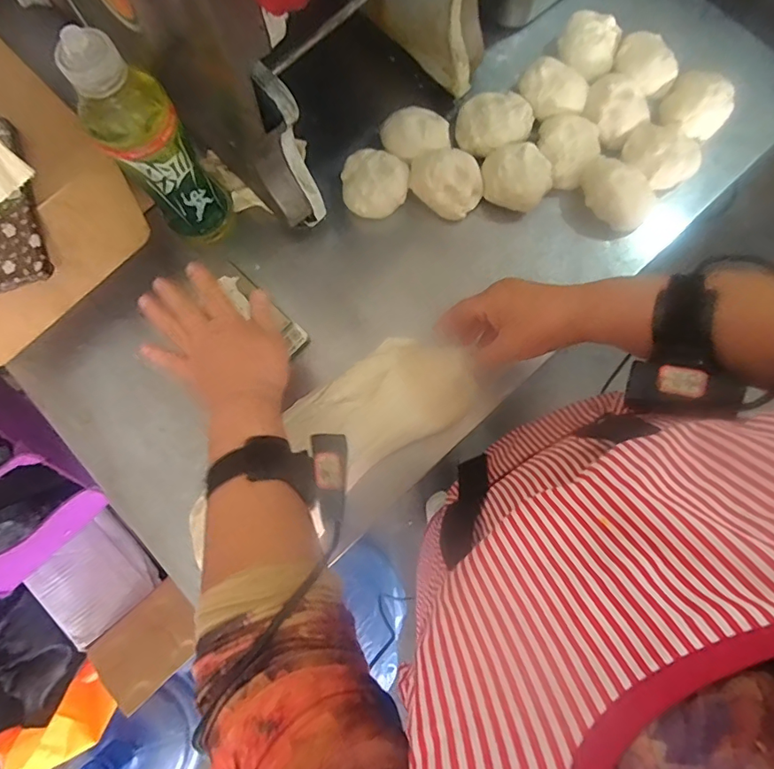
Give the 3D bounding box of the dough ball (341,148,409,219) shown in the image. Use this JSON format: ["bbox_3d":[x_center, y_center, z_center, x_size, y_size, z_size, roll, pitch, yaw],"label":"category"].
[{"bbox_3d":[-0.012,-0.216,0.544,0.070,0.037,0.069,0,79,1],"label":"dough ball"}]

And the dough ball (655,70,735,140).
[{"bbox_3d":[0.349,-0.312,0.561,0.068,0.048,0.071,0,79,1],"label":"dough ball"}]

